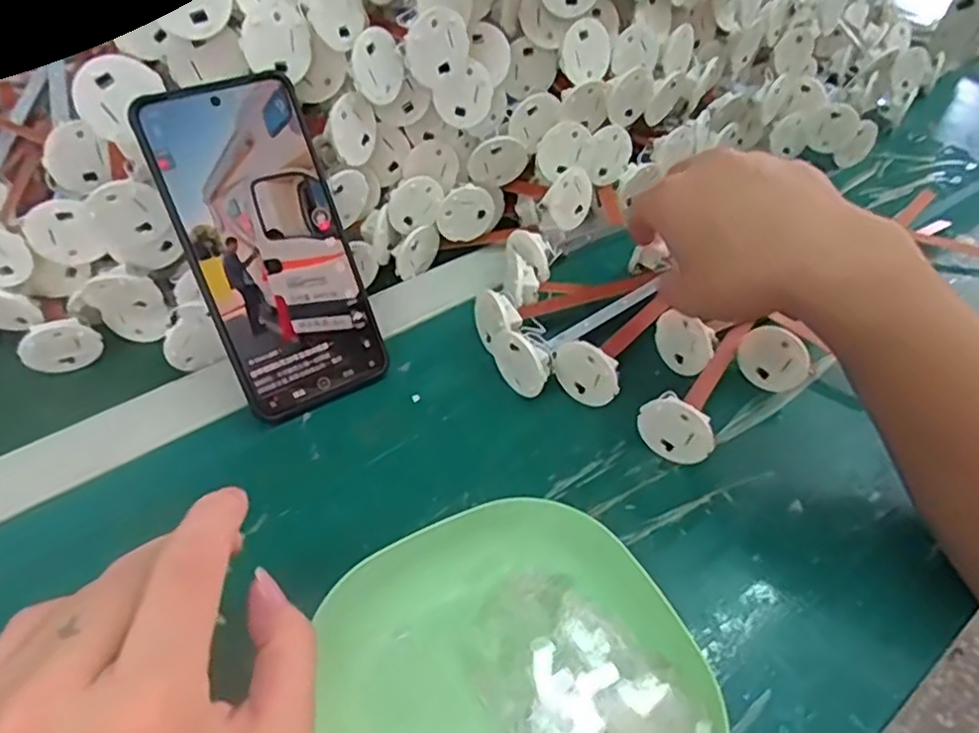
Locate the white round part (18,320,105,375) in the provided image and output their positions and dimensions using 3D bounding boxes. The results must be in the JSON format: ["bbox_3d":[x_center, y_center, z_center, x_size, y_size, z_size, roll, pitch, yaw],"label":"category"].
[{"bbox_3d":[-0.240,-0.011,0.378,0.039,0.032,0.011,-23,54,-21],"label":"white round part"}]

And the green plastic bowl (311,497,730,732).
[{"bbox_3d":[0.006,0.124,0.262,0.139,0.028,0.148,-19,52,-21],"label":"green plastic bowl"}]

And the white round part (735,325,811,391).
[{"bbox_3d":[0.161,-0.003,0.385,0.039,0.042,0.008,38,55,26],"label":"white round part"}]

